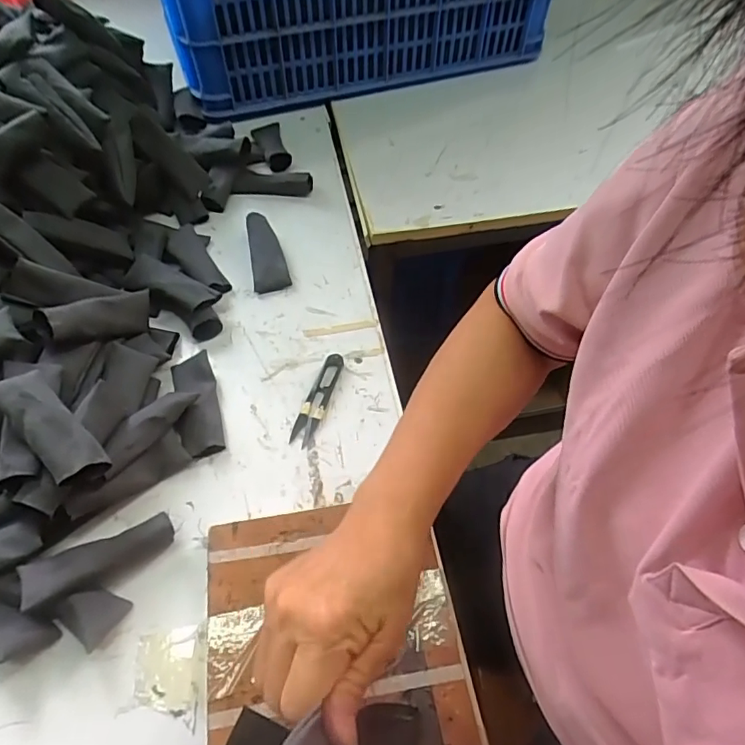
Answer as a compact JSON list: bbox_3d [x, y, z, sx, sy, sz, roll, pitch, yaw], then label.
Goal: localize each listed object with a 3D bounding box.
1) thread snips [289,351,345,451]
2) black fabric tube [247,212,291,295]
[{"bbox_3d":[-0.053,0.023,0.507,0.022,0.011,0.101,15,57,9],"label":"thread snips"},{"bbox_3d":[-0.121,-0.139,0.606,0.039,0.031,0.105,-9,56,-6],"label":"black fabric tube"}]

